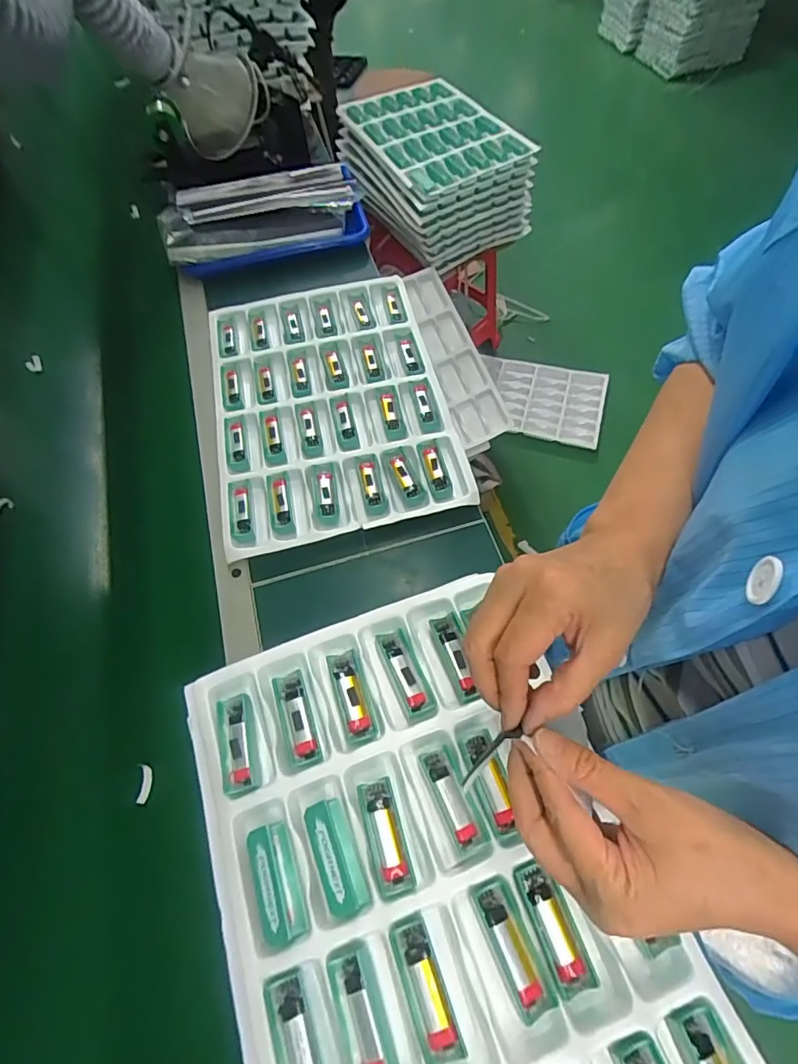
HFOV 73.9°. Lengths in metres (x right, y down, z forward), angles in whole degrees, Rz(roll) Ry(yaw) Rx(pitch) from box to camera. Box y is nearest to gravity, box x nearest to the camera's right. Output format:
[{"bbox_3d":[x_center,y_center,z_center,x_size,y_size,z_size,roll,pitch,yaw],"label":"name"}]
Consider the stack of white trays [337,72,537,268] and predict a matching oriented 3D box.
[{"bbox_3d":[0.072,-0.909,1.351,0.357,0.230,0.423,-28,62,-13],"label":"stack of white trays"}]

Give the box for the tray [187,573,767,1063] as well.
[{"bbox_3d":[0.024,0.277,0.410,0.329,0.032,0.457,-20,60,-8],"label":"tray"}]

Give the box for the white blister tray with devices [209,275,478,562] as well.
[{"bbox_3d":[-0.102,-0.189,0.755,0.312,0.027,0.439,-12,59,-4],"label":"white blister tray with devices"}]

